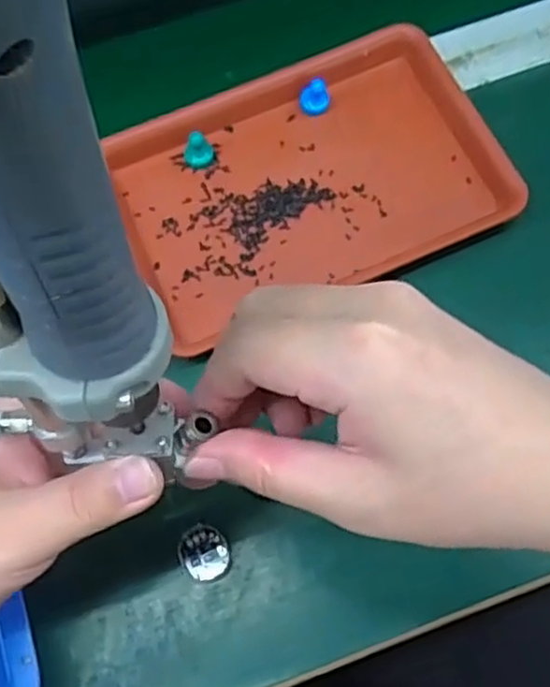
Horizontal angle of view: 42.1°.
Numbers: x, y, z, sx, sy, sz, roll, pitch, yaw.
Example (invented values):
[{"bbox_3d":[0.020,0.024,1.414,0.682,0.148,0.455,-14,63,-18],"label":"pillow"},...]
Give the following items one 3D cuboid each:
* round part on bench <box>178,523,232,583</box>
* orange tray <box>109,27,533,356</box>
[{"bbox_3d":[-0.037,0.110,0.376,0.025,0.010,0.029,-28,71,-8],"label":"round part on bench"},{"bbox_3d":[0.017,-0.109,0.447,0.223,0.026,0.161,-22,70,-6],"label":"orange tray"}]

